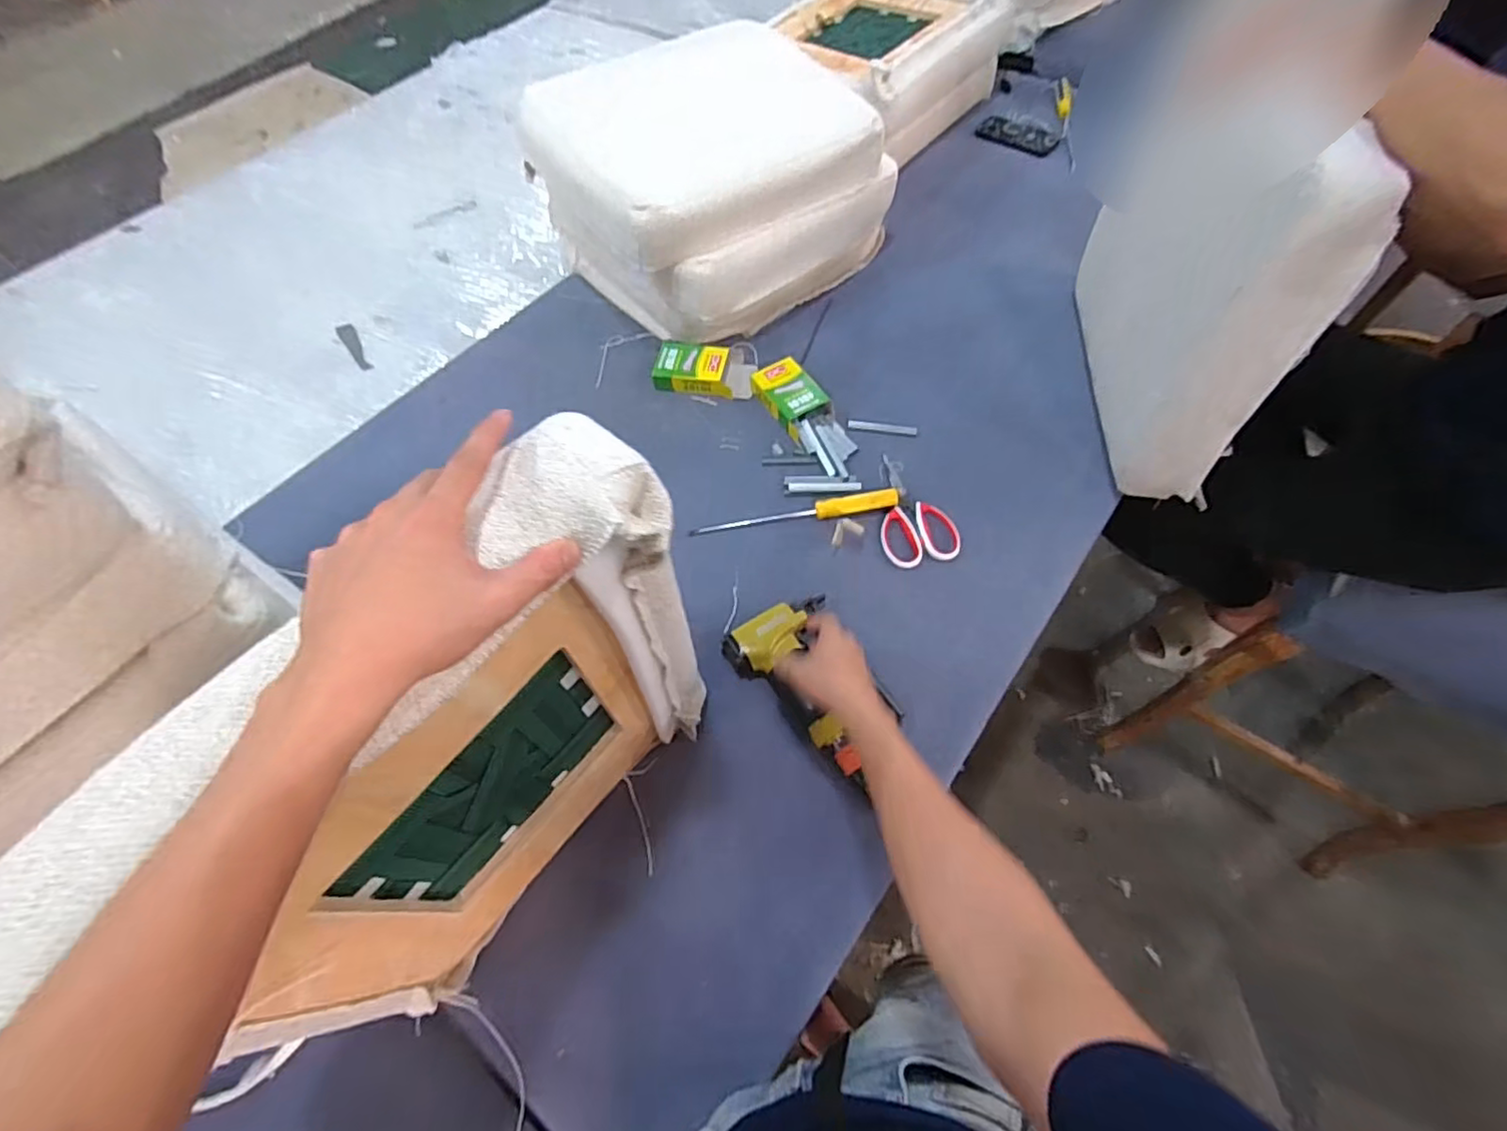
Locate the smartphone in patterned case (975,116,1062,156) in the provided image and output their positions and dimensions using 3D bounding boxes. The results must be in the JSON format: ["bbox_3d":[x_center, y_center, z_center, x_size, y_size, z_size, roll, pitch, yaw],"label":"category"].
[{"bbox_3d":[0.548,-0.890,1.327,0.162,0.014,0.098,30,65,18],"label":"smartphone in patterned case"}]

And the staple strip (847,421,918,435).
[{"bbox_3d":[0.190,-0.204,0.948,0.101,0.005,0.015,6,60,6],"label":"staple strip"}]

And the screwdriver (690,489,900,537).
[{"bbox_3d":[0.059,-0.070,0.877,0.284,0.021,0.030,-9,60,-3],"label":"screwdriver"}]

